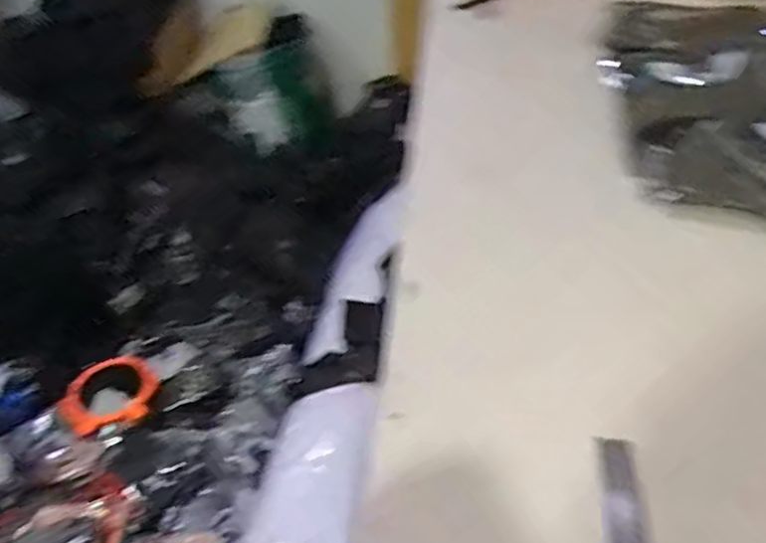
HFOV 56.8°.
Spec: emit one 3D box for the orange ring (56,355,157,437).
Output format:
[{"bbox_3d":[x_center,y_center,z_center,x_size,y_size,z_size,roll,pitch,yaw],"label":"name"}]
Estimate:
[{"bbox_3d":[-0.672,0.304,1.740,0.231,0.079,0.218,-4,44,4],"label":"orange ring"}]

